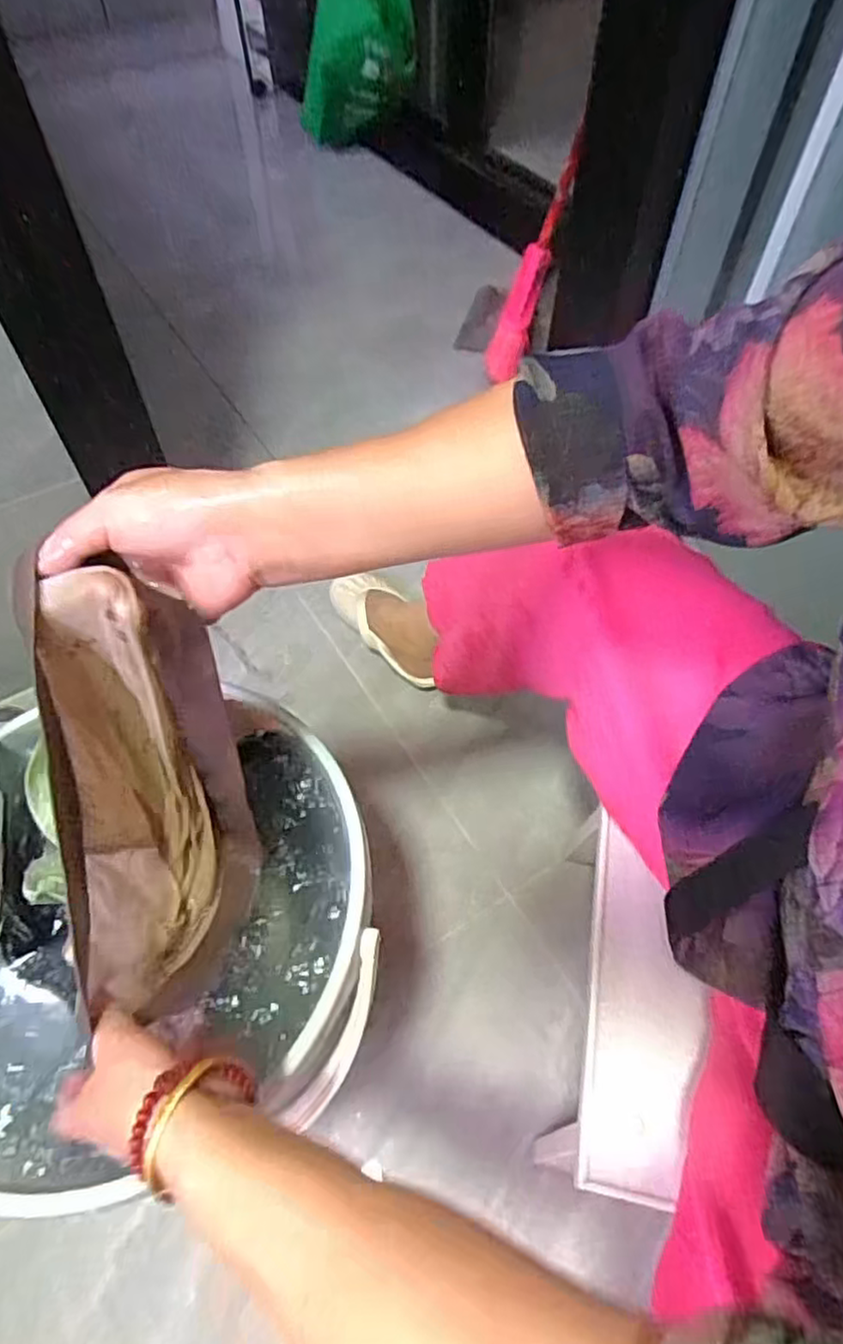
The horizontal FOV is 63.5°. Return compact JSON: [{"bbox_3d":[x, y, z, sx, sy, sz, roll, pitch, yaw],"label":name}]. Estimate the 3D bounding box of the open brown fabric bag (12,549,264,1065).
[{"bbox_3d":[-0.153,0.076,0.388,0.085,0.281,0.098,3,31,2],"label":"open brown fabric bag"}]

